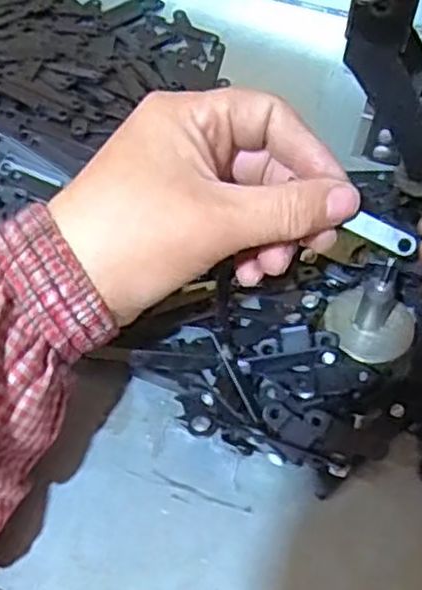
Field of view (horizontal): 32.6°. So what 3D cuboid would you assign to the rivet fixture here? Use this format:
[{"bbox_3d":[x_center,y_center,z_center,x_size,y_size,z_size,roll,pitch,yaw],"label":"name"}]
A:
[{"bbox_3d":[0.072,0.003,0.311,0.038,0.040,0.032,23,59,15],"label":"rivet fixture"}]

